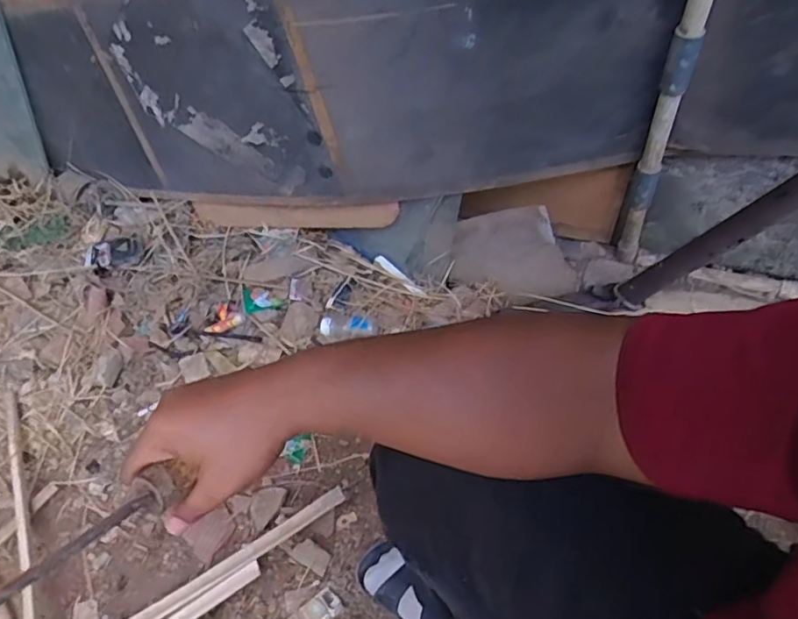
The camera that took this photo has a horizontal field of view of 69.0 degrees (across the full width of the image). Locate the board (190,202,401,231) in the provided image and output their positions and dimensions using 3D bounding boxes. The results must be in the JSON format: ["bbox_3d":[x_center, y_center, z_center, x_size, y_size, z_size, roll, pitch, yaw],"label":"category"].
[{"bbox_3d":[-0.196,-0.170,1.051,0.420,0.059,0.018,5,56,24],"label":"board"}]

